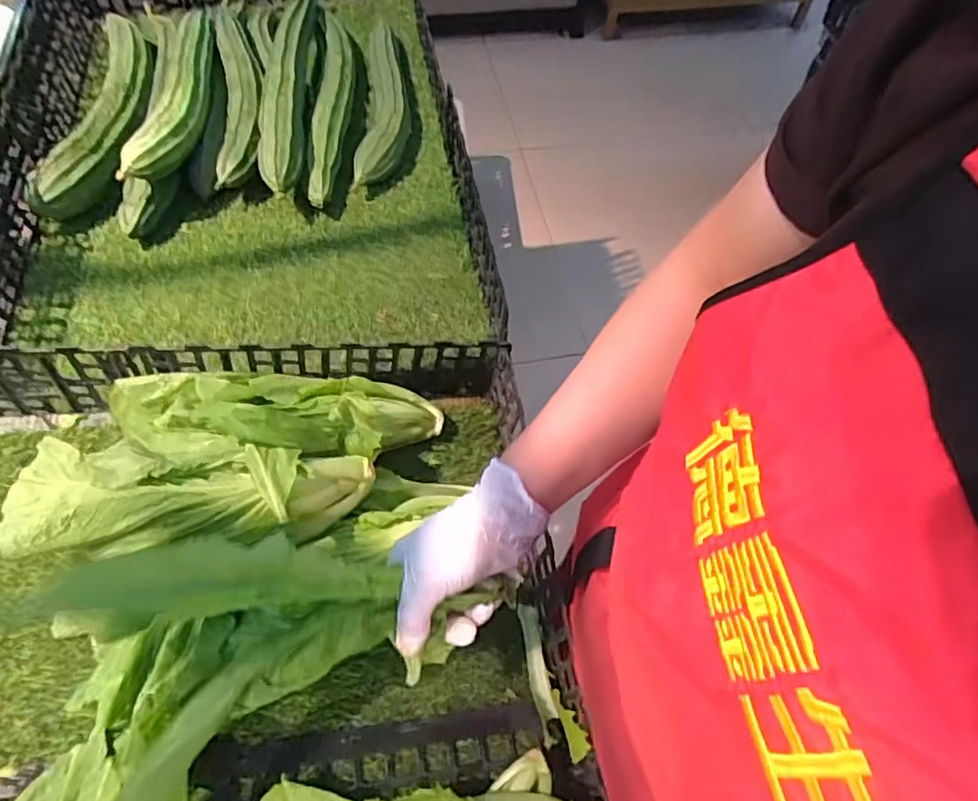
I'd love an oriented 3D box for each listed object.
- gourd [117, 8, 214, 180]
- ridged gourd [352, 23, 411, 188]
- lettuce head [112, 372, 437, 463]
[{"bbox_3d":[-0.353,-0.364,0.725,0.065,0.043,0.297,2,58,-3],"label":"gourd"},{"bbox_3d":[-0.129,-0.388,0.800,0.067,0.042,0.295,2,58,-2],"label":"ridged gourd"},{"bbox_3d":[-0.174,0.011,0.542,0.287,0.098,0.094,1,58,-19],"label":"lettuce head"}]

